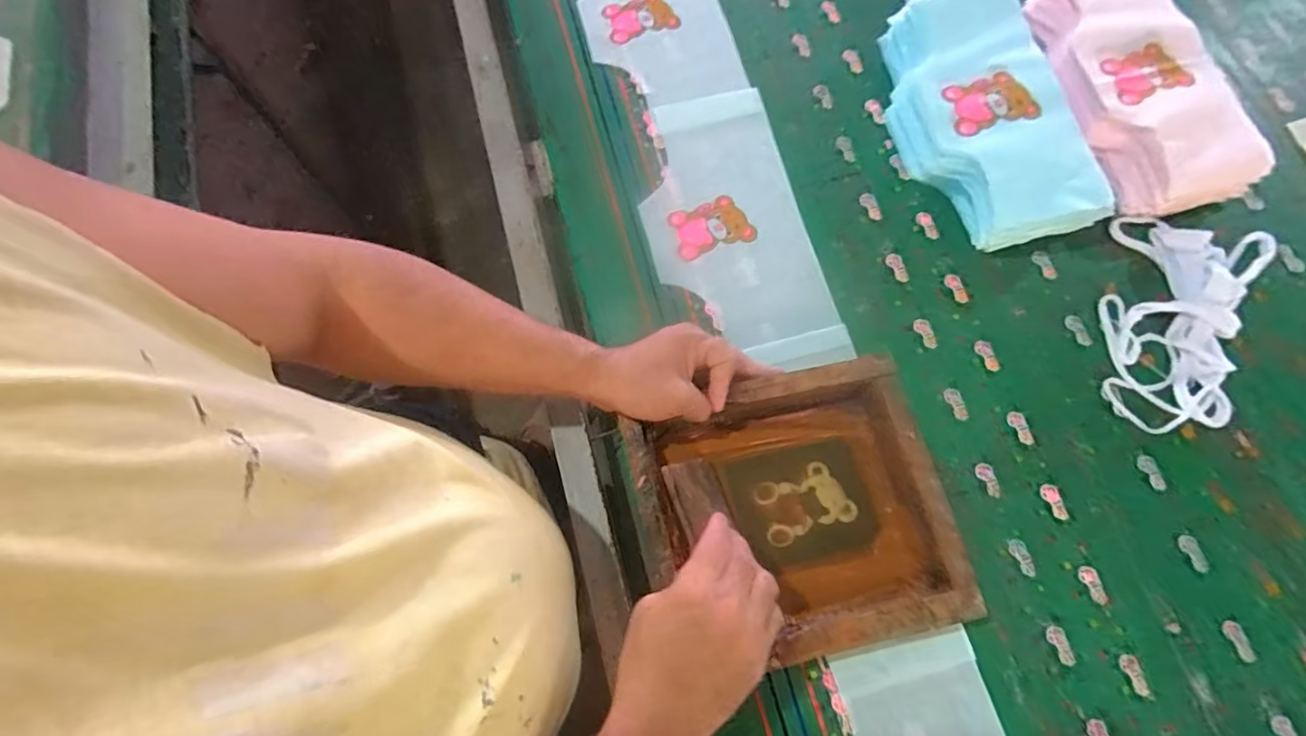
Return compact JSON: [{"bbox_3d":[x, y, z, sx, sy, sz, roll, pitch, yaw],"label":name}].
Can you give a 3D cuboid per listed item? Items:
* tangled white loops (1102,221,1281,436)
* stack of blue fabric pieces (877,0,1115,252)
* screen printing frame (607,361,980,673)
[{"bbox_3d":[0.537,-0.051,0.576,0.150,0.027,0.243,19,74,8],"label":"tangled white loops"},{"bbox_3d":[0.345,-0.272,0.621,0.154,0.073,0.301,-14,74,-4],"label":"stack of blue fabric pieces"},{"bbox_3d":[0.125,0.131,0.521,0.258,0.056,0.233,-14,73,-7],"label":"screen printing frame"}]

